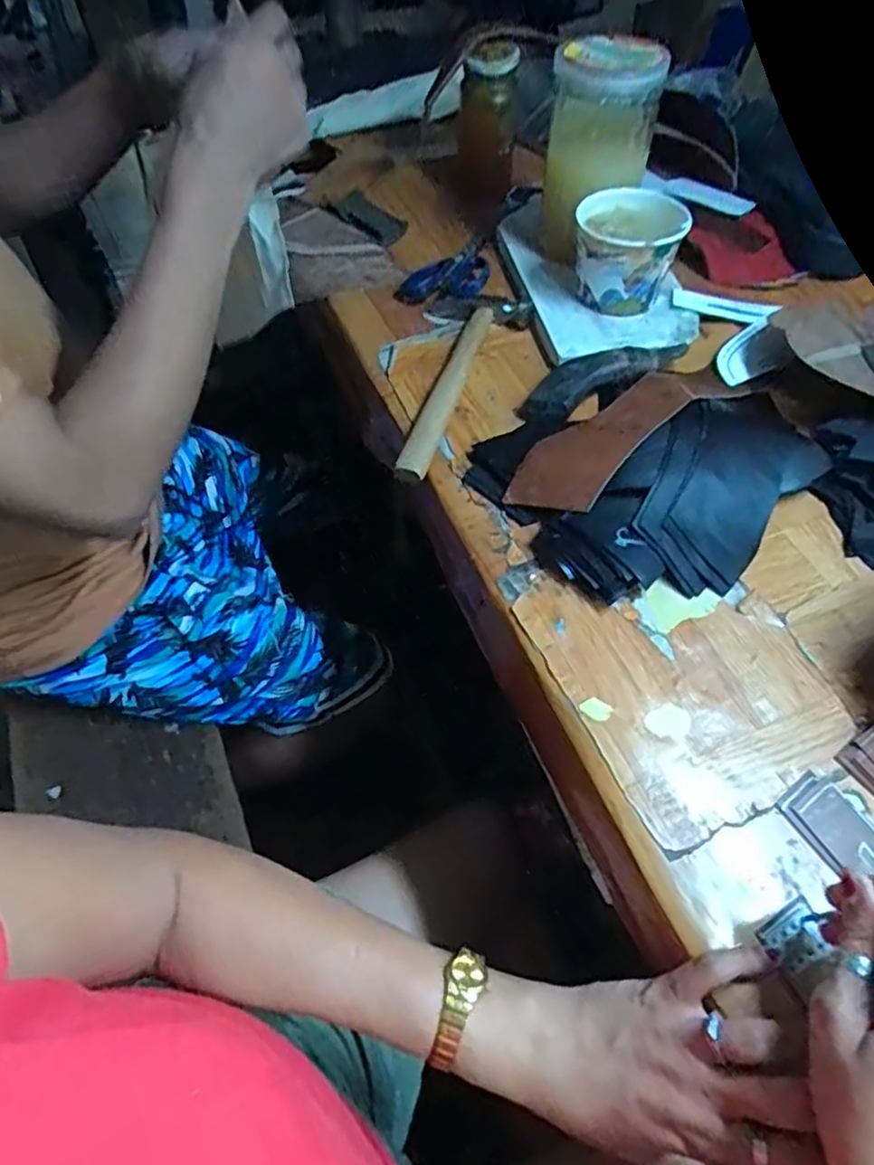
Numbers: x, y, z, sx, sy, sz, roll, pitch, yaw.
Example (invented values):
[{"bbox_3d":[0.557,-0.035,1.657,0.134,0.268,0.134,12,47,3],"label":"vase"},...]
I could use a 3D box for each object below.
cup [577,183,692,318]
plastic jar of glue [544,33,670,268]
[{"bbox_3d":[0.174,-0.303,0.627,0.095,0.083,0.090,12,55,9],"label":"cup"},{"bbox_3d":[0.150,-0.400,0.639,0.092,0.162,0.086,33,61,22],"label":"plastic jar of glue"}]

